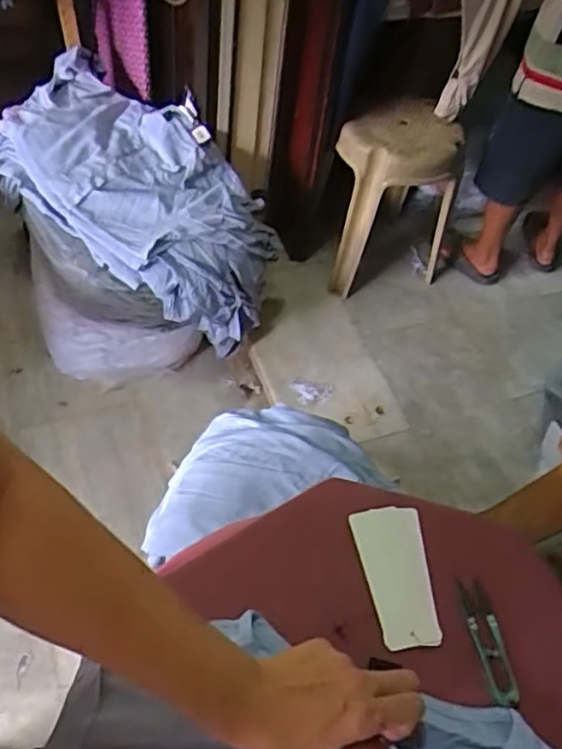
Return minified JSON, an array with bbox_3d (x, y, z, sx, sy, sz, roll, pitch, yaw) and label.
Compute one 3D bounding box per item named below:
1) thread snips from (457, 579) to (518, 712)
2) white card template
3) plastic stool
[{"bbox_3d":[0.167,0.215,0.528,0.024,0.008,0.098,-6,51,-6],"label":"thread snips"},{"bbox_3d":[0.097,0.169,0.556,0.058,0.005,0.117,-6,54,-3],"label":"white card template"},{"bbox_3d":[0.289,-0.450,1.732,0.318,0.434,0.295,17,53,5],"label":"plastic stool"}]

